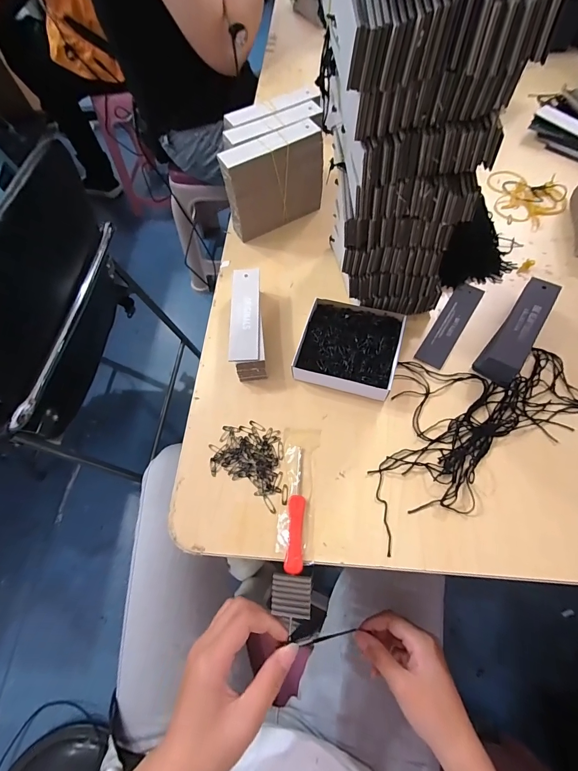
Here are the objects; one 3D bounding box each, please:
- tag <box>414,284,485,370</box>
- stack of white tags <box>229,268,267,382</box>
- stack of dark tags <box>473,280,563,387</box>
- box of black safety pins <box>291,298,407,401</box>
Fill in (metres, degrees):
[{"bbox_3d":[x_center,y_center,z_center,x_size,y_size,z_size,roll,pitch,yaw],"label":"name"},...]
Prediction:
[{"bbox_3d":[0.188,-0.071,0.407,0.031,0.004,0.124,30,70,17],"label":"tag"},{"bbox_3d":[-0.047,-0.071,0.403,0.036,0.037,0.129,-5,64,2],"label":"stack of white tags"},{"bbox_3d":[0.250,-0.059,0.378,0.041,0.034,0.129,34,71,18],"label":"stack of dark tags"},{"bbox_3d":[0.067,-0.044,0.387,0.104,0.024,0.097,14,66,11],"label":"box of black safety pins"}]

